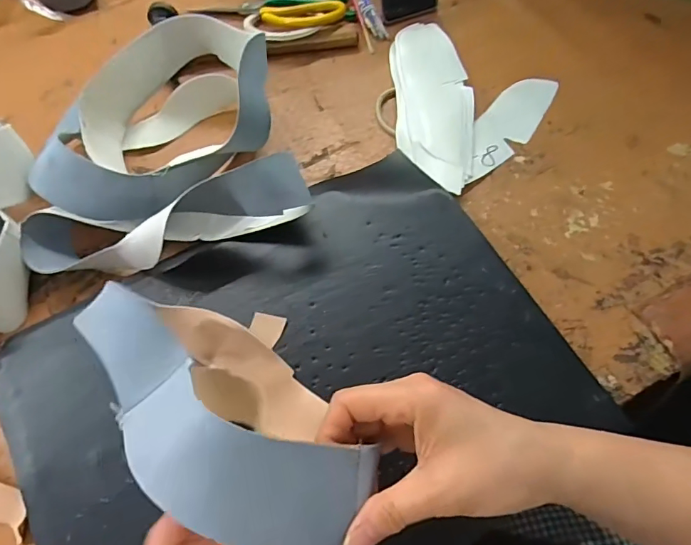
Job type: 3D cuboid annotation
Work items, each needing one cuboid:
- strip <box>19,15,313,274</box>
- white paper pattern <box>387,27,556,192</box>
[{"bbox_3d":[-0.188,-0.128,0.429,0.241,0.121,0.256,-18,67,-8],"label":"strip"},{"bbox_3d":[0.109,-0.181,0.497,0.180,0.021,0.181,31,70,13],"label":"white paper pattern"}]

